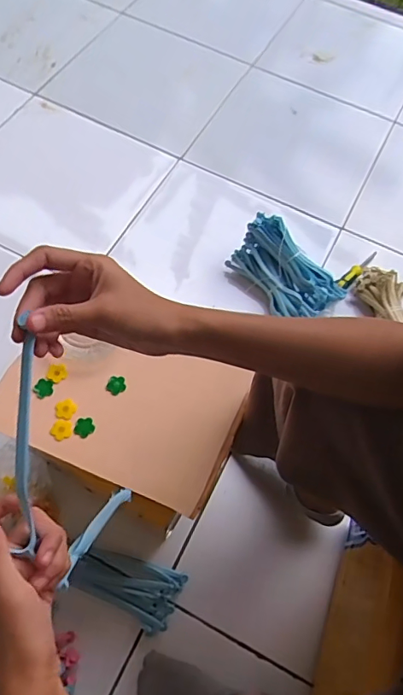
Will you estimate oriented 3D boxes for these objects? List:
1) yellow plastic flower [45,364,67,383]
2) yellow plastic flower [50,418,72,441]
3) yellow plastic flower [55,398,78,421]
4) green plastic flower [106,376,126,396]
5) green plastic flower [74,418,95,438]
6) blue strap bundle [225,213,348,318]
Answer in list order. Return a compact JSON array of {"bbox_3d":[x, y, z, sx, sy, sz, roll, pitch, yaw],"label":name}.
[{"bbox_3d":[-0.180,0.032,0.591,0.024,0.004,0.022,1,64,-3],"label":"yellow plastic flower"},{"bbox_3d":[-0.166,0.096,0.562,0.024,0.004,0.025,1,64,-3],"label":"yellow plastic flower"},{"bbox_3d":[-0.164,0.074,0.575,0.024,0.004,0.025,1,64,-3],"label":"yellow plastic flower"},{"bbox_3d":[-0.107,0.047,0.592,0.024,0.005,0.023,1,64,-3],"label":"green plastic flower"},{"bbox_3d":[-0.139,0.095,0.565,0.022,0.004,0.024,1,64,-3],"label":"green plastic flower"},{"bbox_3d":[0.160,-0.144,0.902,0.215,0.090,0.108,36,68,13],"label":"blue strap bundle"}]

